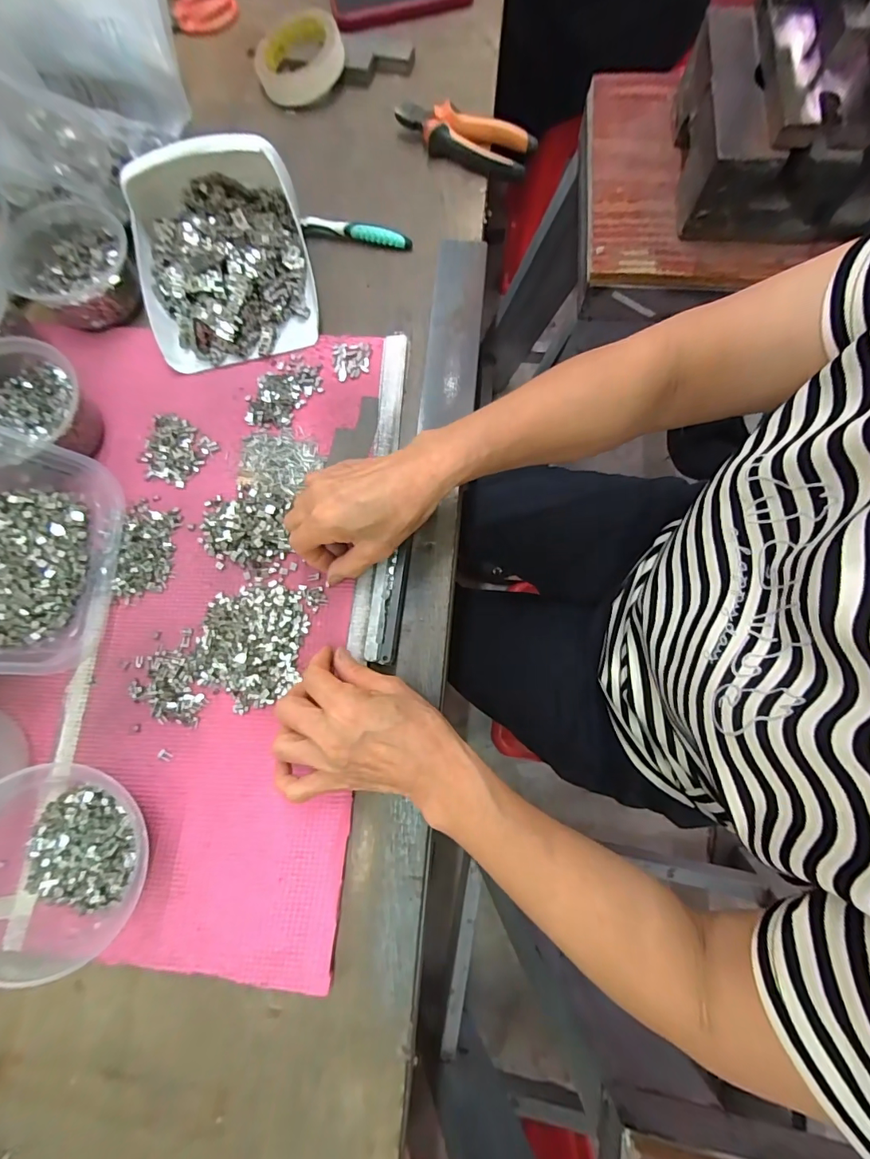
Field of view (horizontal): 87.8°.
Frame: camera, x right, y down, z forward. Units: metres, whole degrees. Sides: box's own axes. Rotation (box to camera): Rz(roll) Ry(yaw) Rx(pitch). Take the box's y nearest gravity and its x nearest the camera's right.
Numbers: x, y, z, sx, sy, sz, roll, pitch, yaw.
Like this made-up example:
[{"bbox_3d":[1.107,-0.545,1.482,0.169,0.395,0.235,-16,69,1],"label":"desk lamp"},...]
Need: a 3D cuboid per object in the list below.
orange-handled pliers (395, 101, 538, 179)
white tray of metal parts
[{"bbox_3d":[0.027,-0.464,0.477,0.146,0.027,0.056,20,78,6],"label":"orange-handled pliers"},{"bbox_3d":[-0.197,-0.299,0.410,0.149,0.081,0.170,-10,77,-1],"label":"white tray of metal parts"}]

